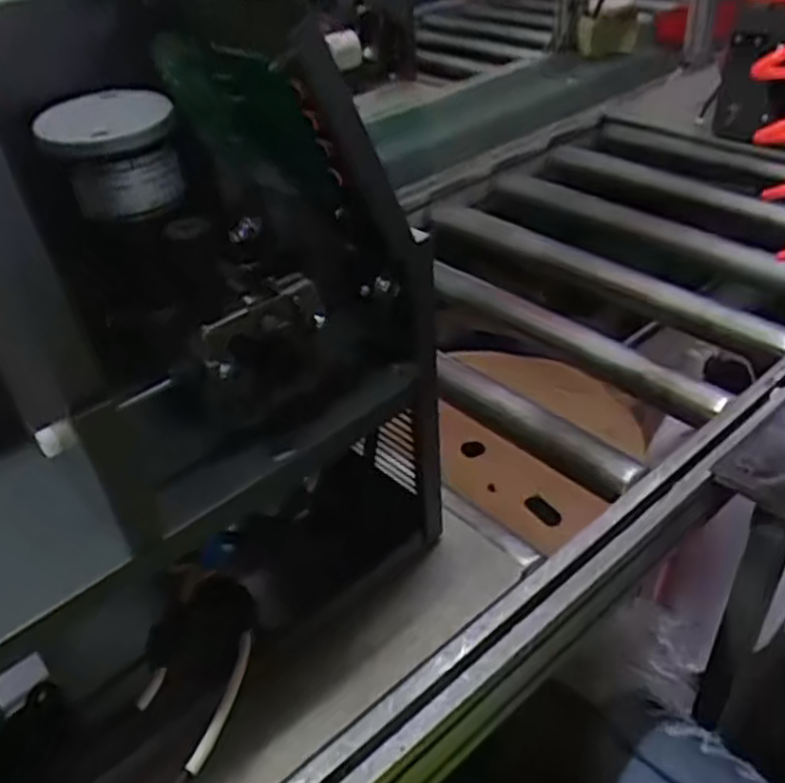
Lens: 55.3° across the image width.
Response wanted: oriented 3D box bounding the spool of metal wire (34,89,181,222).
[{"bbox_3d":[-0.153,-0.135,0.419,0.071,0.054,0.069,-17,39,-14],"label":"spool of metal wire"}]

